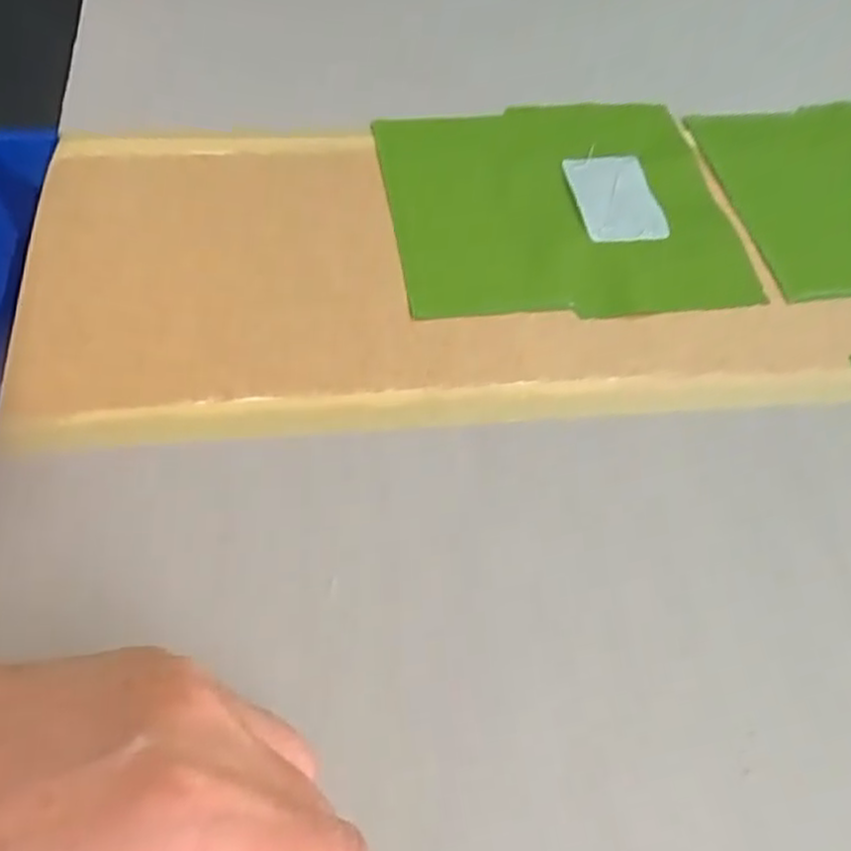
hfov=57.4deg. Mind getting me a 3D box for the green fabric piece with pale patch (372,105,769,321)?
[{"bbox_3d":[0.064,-0.111,0.389,0.163,0.007,0.144,-7,57,-9],"label":"green fabric piece with pale patch"}]

